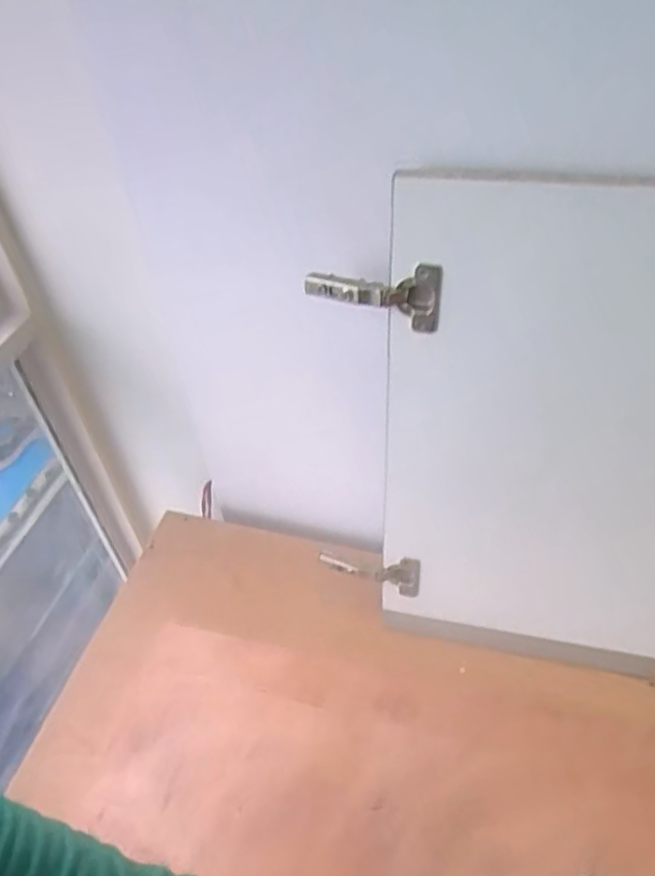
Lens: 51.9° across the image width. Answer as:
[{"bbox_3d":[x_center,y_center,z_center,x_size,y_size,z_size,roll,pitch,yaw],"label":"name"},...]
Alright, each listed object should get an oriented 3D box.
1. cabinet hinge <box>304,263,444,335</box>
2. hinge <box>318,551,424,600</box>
[{"bbox_3d":[0.038,-0.121,0.583,0.120,0.058,0.021,8,47,14],"label":"cabinet hinge"},{"bbox_3d":[0.047,0.153,0.787,0.121,0.054,0.023,9,48,14],"label":"hinge"}]

